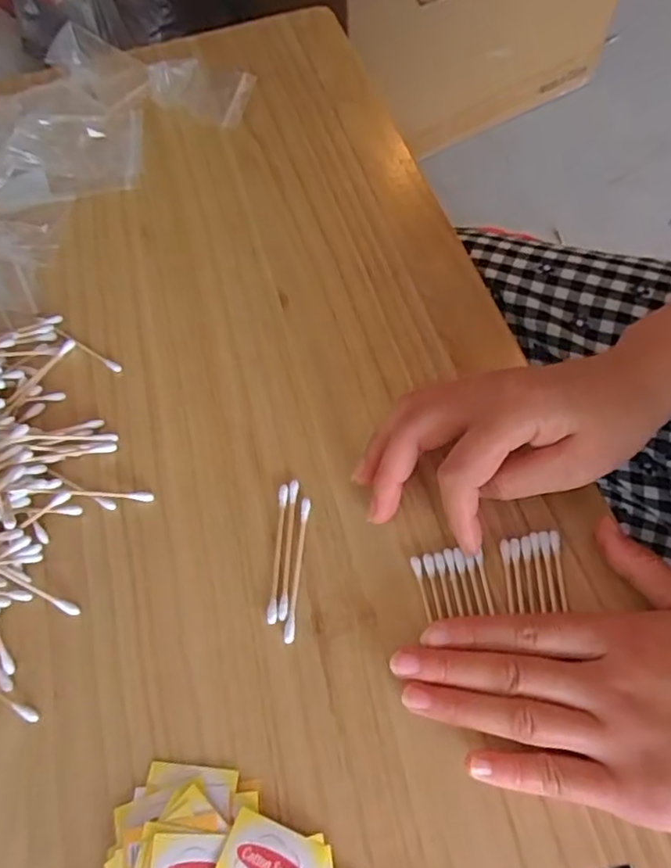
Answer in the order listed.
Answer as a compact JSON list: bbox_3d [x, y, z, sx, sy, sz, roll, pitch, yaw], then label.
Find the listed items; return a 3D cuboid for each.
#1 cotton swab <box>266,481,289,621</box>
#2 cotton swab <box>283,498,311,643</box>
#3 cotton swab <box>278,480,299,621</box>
[{"bbox_3d":[-0.029,0.057,0.304,0.005,0.004,0.071,1,61,4],"label":"cotton swab"},{"bbox_3d":[-0.019,0.065,0.300,0.005,0.004,0.071,4,62,5],"label":"cotton swab"},{"bbox_3d":[-0.023,0.056,0.305,0.005,0.004,0.071,1,61,4],"label":"cotton swab"}]

